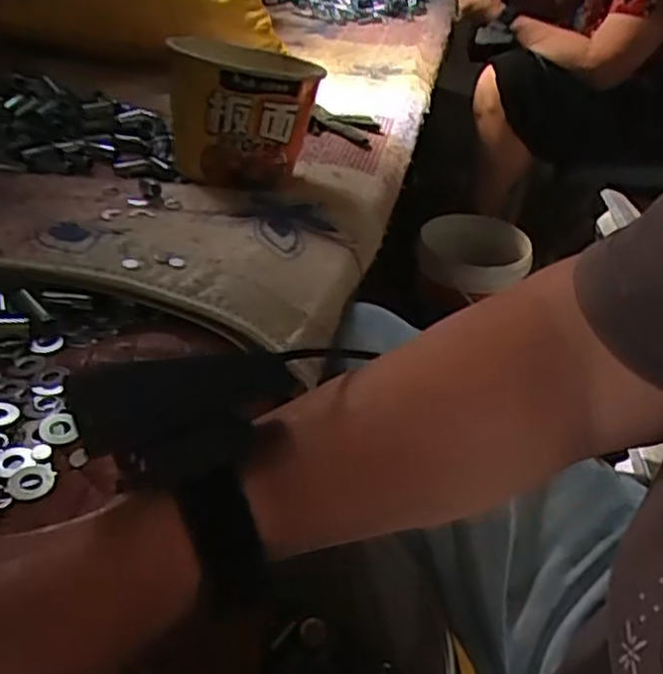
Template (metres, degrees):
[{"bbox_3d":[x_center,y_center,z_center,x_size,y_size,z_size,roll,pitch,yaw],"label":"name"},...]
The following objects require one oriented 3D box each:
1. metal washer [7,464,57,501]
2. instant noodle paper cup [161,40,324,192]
[{"bbox_3d":[-0.146,0.069,0.349,0.022,0.004,0.021,-4,35,-11],"label":"metal washer"},{"bbox_3d":[-0.083,-0.225,0.672,0.131,0.097,0.139,-4,35,-11],"label":"instant noodle paper cup"}]

